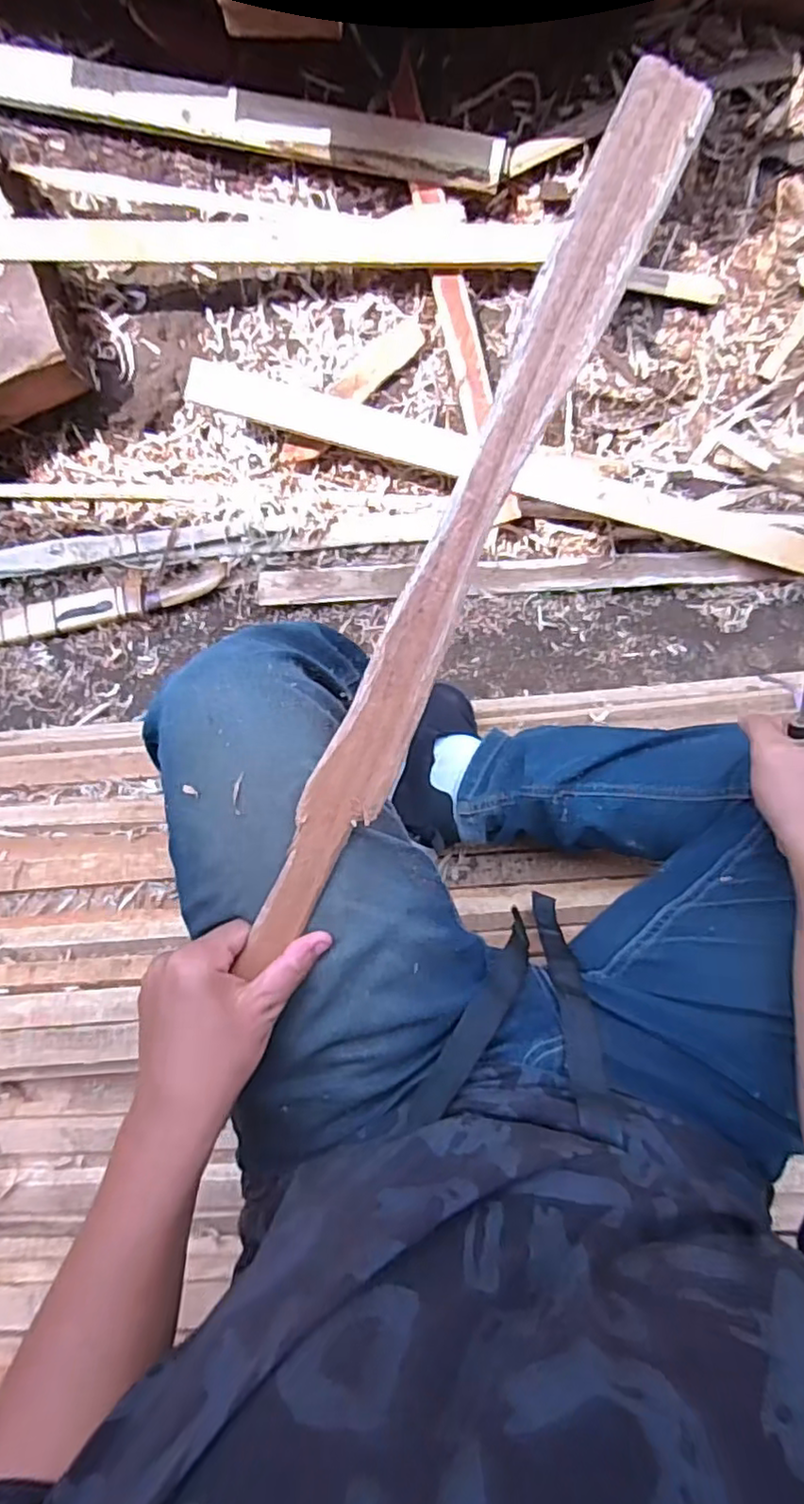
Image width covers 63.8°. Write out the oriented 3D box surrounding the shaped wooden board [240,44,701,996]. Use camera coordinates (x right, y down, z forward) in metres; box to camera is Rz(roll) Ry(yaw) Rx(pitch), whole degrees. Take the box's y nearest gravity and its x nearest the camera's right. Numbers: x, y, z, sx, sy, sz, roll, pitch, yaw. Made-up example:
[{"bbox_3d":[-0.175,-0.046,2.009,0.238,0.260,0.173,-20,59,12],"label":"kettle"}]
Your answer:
[{"bbox_3d":[0.026,-0.098,0.344,0.038,0.010,0.491,26,99,3],"label":"shaped wooden board"}]

